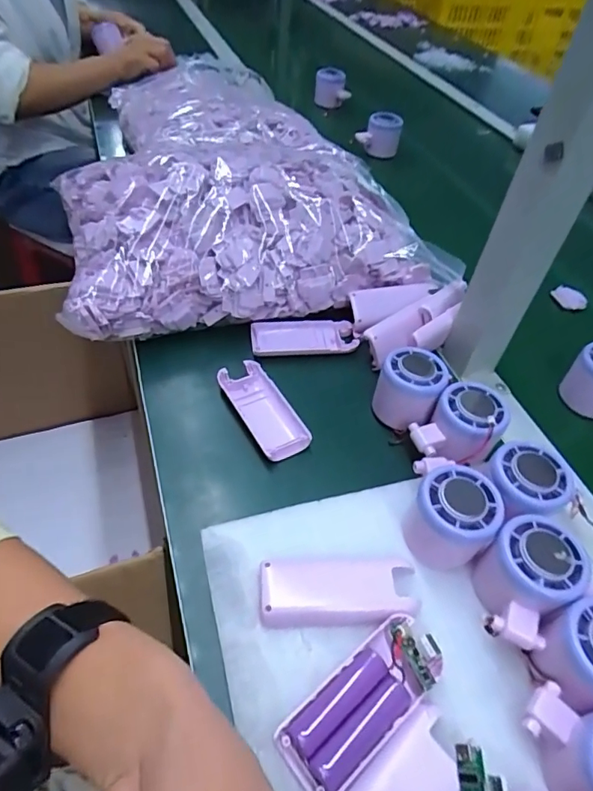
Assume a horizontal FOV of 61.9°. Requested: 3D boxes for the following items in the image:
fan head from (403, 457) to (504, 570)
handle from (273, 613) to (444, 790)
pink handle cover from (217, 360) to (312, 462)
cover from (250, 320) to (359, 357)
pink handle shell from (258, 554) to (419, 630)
[{"bbox_3d":[0.107,0.086,0.346,0.054,0.056,0.057,10,49,3],"label":"fan head"},{"bbox_3d":[0.040,0.177,0.287,0.104,0.026,0.042,-31,58,-28],"label":"handle"},{"bbox_3d":[-0.031,0.012,0.442,0.045,0.014,0.105,-22,54,-22],"label":"pink handle cover"},{"bbox_3d":[0.007,-0.058,0.505,0.103,0.015,0.043,-5,50,-10],"label":"cover"},{"bbox_3d":[0.027,0.130,0.331,0.101,0.016,0.042,0,49,-5],"label":"pink handle shell"}]

